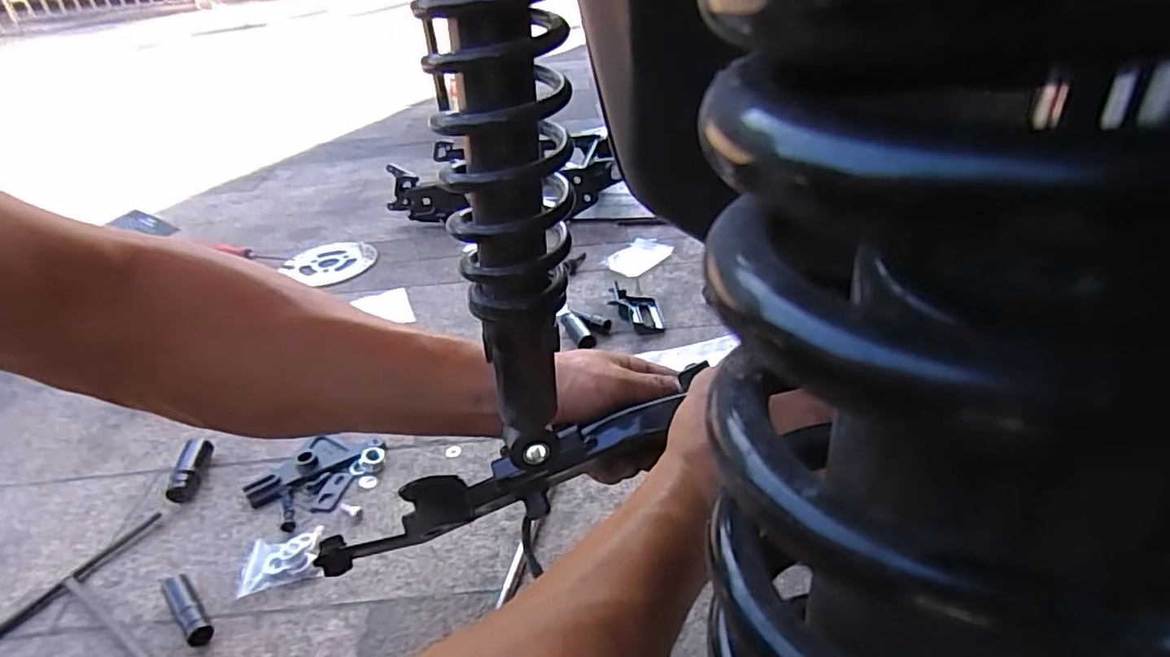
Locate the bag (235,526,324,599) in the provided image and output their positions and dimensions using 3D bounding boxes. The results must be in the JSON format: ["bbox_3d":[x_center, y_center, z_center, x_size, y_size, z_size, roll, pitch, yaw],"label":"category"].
[{"bbox_3d":[-0.294,0.225,0.609,0.073,0.012,0.056,-13,34,-12],"label":"bag"}]

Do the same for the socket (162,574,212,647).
[{"bbox_3d":[-0.356,0.253,0.565,0.019,0.020,0.078,-30,41,-33],"label":"socket"}]

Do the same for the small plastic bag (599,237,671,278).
[{"bbox_3d":[0.097,-0.129,1.105,0.078,0.008,0.134,18,40,31],"label":"small plastic bag"}]

